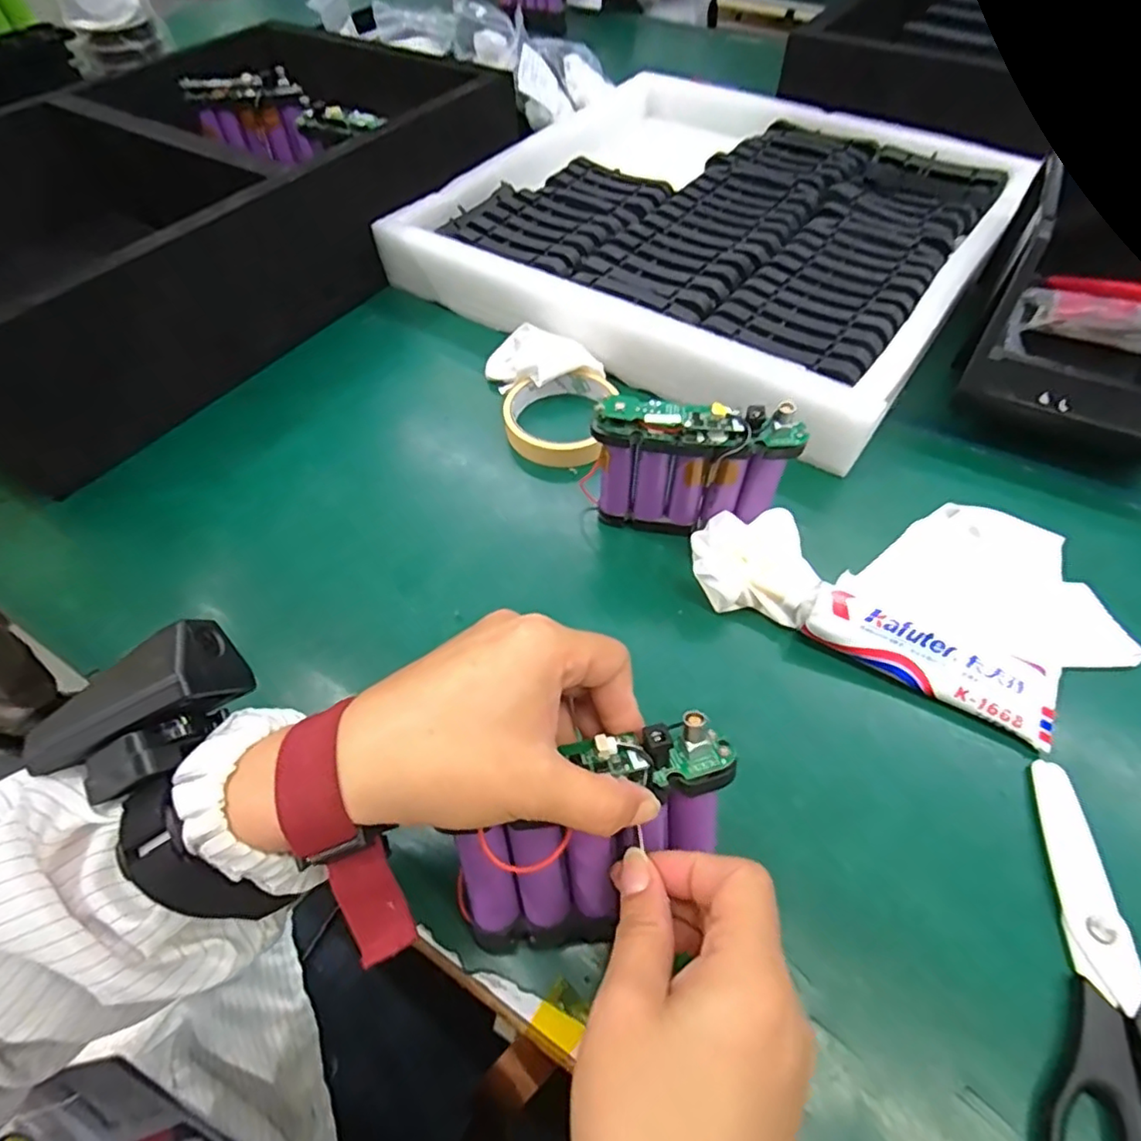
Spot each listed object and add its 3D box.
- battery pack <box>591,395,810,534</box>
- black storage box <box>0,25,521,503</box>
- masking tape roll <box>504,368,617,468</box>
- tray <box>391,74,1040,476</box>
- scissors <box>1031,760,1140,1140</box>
[{"bbox_3d":[0.073,-0.060,0.372,0.112,0.089,0.024,2,55,2],"label":"battery pack"},{"bbox_3d":[-0.371,-0.353,0.578,0.388,0.120,0.546,29,60,19],"label":"black storage box"},{"bbox_3d":[-0.011,-0.116,0.462,0.077,0.021,0.085,11,56,8],"label":"masking tape roll"},{"bbox_3d":[0.132,-0.327,0.576,0.456,0.047,0.496,31,61,20],"label":"tray"},{"bbox_3d":[0.233,0.178,0.251,0.081,0.016,0.187,15,57,10],"label":"scissors"}]

